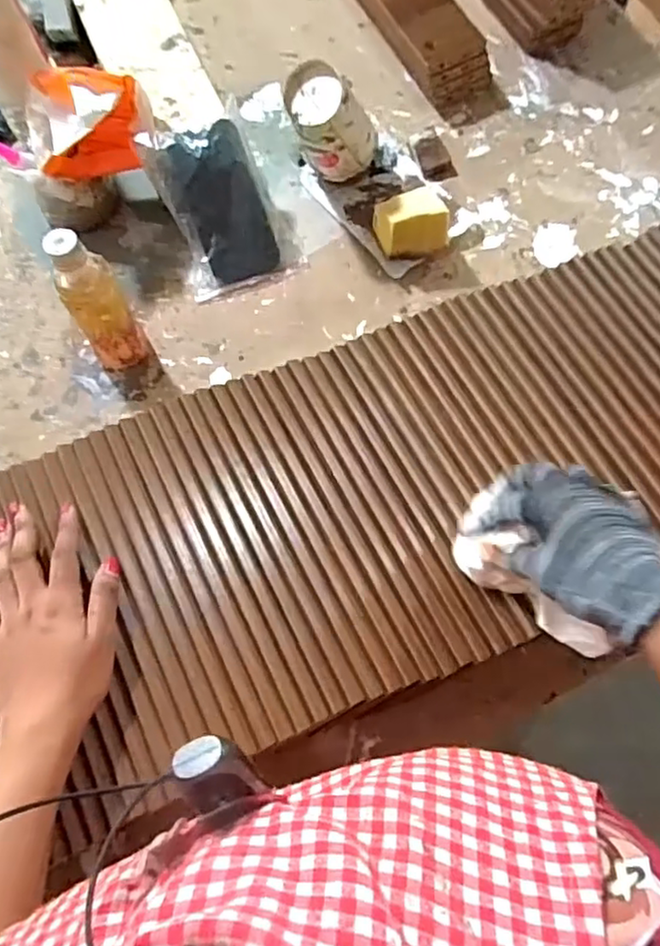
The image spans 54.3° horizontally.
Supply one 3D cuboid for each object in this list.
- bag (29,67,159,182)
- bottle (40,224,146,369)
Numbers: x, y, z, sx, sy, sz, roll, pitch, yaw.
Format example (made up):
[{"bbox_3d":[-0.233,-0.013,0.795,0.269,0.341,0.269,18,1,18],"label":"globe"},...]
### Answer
[{"bbox_3d":[-0.254,-0.370,0.692,0.130,0.107,0.091,-24,69,-3],"label":"bag"},{"bbox_3d":[-0.223,-0.159,0.622,0.058,0.168,0.046,-28,71,-7],"label":"bottle"}]

